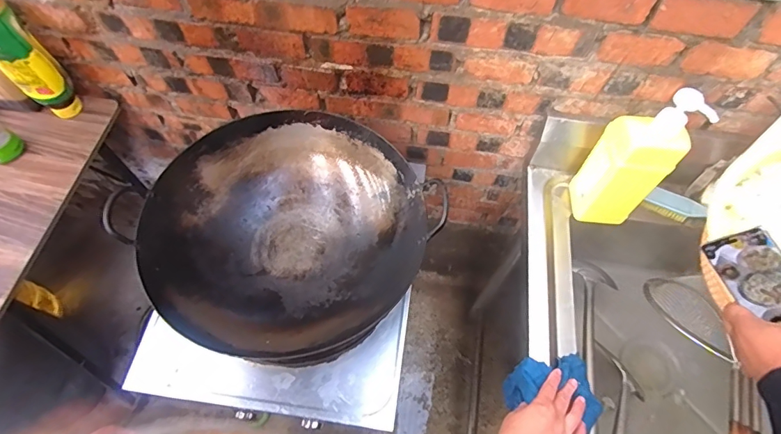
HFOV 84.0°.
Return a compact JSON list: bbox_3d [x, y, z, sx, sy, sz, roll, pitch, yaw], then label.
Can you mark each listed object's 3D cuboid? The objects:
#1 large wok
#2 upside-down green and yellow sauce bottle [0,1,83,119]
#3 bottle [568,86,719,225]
[{"bbox_3d":[-0.166,0.034,0.753,0.423,0.149,0.417,0,63,-1],"label":"large wok"},{"bbox_3d":[-0.663,-0.276,0.797,0.078,0.238,0.082,39,68,17],"label":"upside-down green and yellow sauce bottle"},{"bbox_3d":[0.374,-0.088,0.673,0.099,0.265,0.085,7,63,3],"label":"bottle"}]

